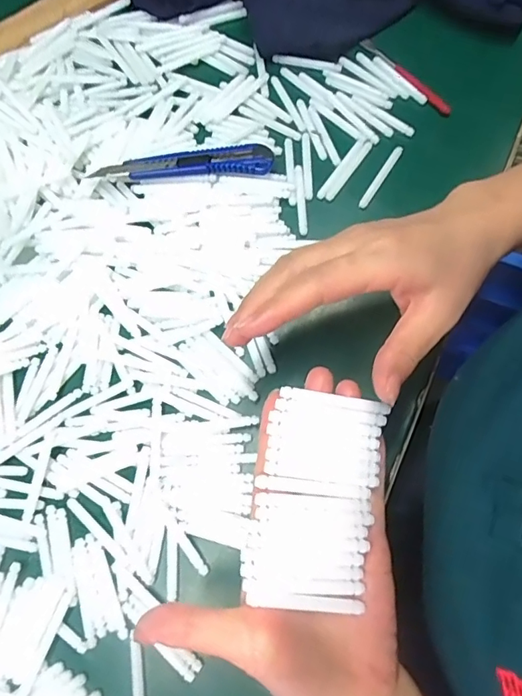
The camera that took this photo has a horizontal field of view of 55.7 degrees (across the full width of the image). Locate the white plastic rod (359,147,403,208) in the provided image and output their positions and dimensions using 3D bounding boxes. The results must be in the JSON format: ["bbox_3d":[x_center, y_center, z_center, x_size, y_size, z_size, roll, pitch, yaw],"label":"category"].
[{"bbox_3d":[0.093,-0.131,0.382,0.007,0.007,0.060,32,77,10],"label":"white plastic rod"}]

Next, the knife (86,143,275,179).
[{"bbox_3d":[-0.059,-0.142,0.384,0.135,0.015,0.024,-2,74,1],"label":"knife"}]

